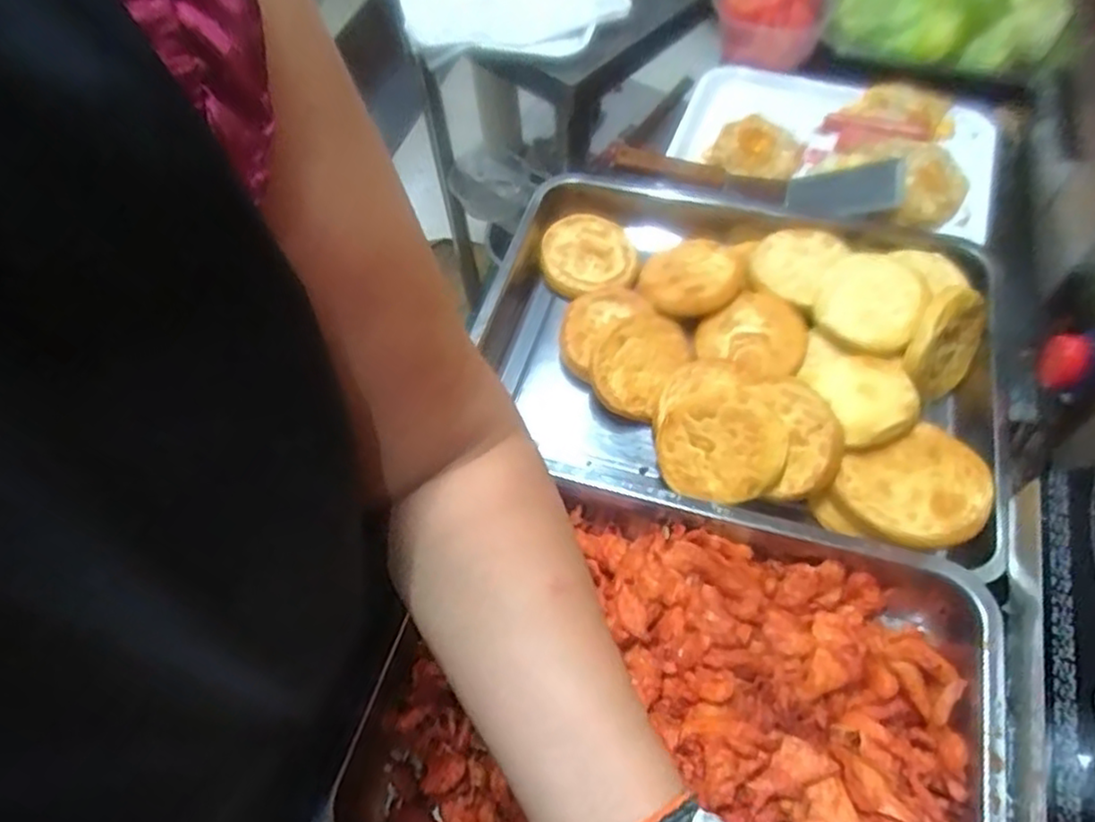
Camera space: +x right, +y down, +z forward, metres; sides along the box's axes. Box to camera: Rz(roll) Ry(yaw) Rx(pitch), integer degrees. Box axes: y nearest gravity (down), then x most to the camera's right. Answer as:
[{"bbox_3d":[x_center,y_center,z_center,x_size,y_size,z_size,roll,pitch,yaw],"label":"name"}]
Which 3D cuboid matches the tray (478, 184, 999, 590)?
[{"bbox_3d":[0.176,-0.070,0.649,0.448,0.089,0.385,12,60,10],"label":"tray"}]

